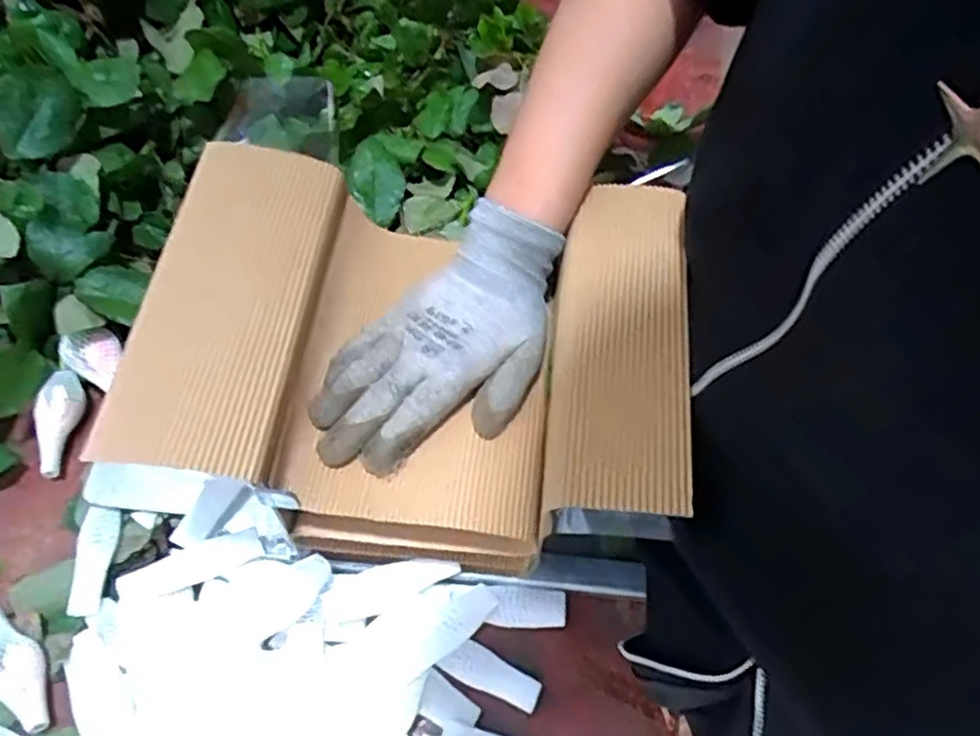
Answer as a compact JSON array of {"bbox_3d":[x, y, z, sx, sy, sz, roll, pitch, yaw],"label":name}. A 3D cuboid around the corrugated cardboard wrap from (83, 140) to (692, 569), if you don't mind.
[{"bbox_3d":[-0.034,-0.014,0.393,0.279,0.115,0.215,7,60,4],"label":"corrugated cardboard wrap"}]

